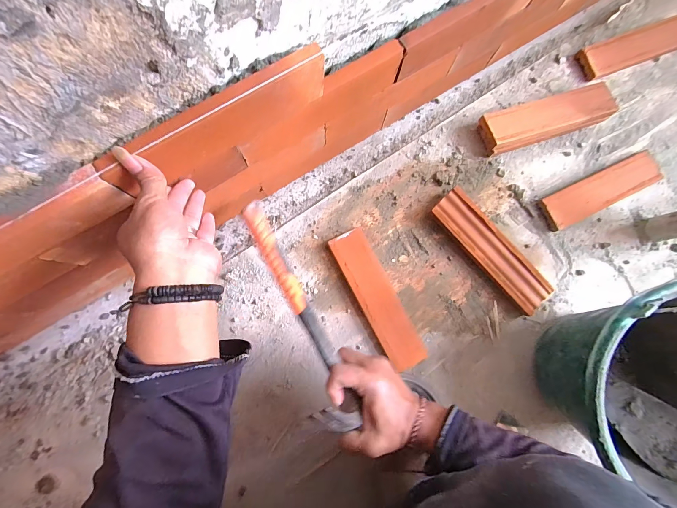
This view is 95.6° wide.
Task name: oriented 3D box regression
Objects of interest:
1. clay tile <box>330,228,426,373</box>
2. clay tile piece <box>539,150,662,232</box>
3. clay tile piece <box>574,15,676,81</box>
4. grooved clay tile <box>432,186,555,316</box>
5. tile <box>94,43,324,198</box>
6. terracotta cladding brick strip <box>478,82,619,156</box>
[{"bbox_3d":[0.064,0.069,0.483,0.064,0.029,0.227,-26,84,-5],"label":"clay tile"},{"bbox_3d":[0.445,-0.108,0.520,0.220,0.018,0.061,-26,84,-5],"label":"clay tile piece"},{"bbox_3d":[0.550,-0.383,0.566,0.227,0.021,0.063,-22,83,-5],"label":"clay tile piece"},{"bbox_3d":[0.246,-0.003,0.502,0.063,0.031,0.227,-41,85,-6],"label":"grooved clay tile"},{"bbox_3d":[-0.115,-0.129,0.310,0.223,0.070,0.019,-32,84,-7],"label":"tile"},{"bbox_3d":[0.350,-0.229,0.524,0.211,0.049,0.067,-18,83,-4],"label":"terracotta cladding brick strip"}]

